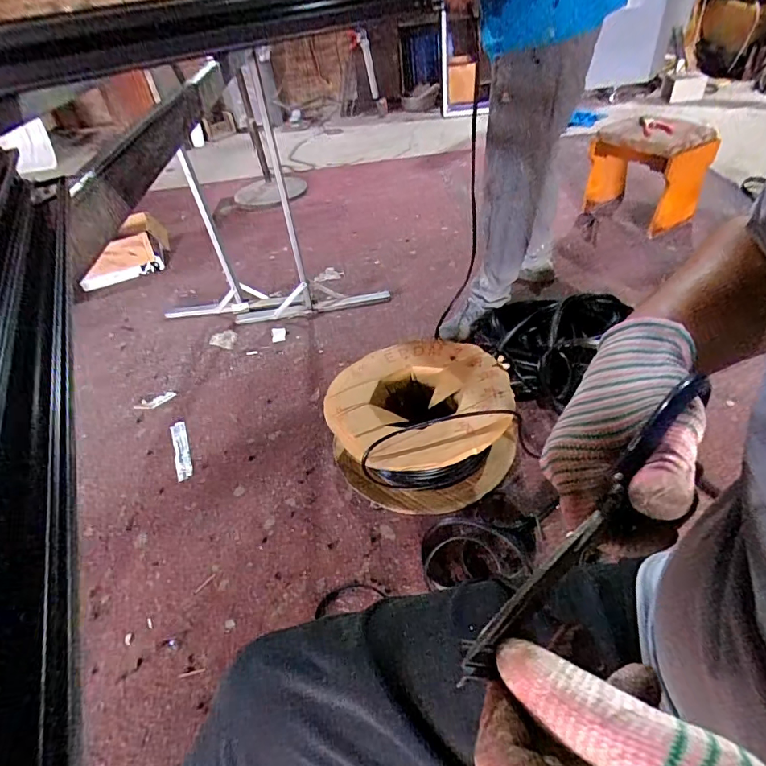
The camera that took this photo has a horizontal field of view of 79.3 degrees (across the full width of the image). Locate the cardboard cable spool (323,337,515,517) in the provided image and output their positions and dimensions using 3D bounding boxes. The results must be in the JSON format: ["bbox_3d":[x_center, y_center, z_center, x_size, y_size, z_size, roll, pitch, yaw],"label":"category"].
[{"bbox_3d":[0.093,0.085,1.186,0.442,0.199,0.435,-4,42,4],"label":"cardboard cable spool"}]

